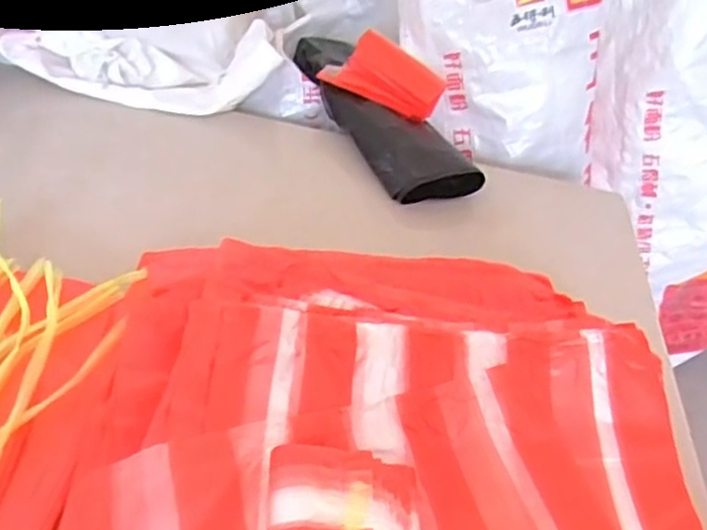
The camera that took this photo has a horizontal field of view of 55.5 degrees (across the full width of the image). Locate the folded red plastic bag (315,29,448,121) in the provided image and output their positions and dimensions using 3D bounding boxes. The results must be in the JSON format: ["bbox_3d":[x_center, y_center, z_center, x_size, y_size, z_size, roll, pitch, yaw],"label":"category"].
[{"bbox_3d":[0.038,-0.220,0.801,0.129,0.022,0.090,33,64,2],"label":"folded red plastic bag"}]

